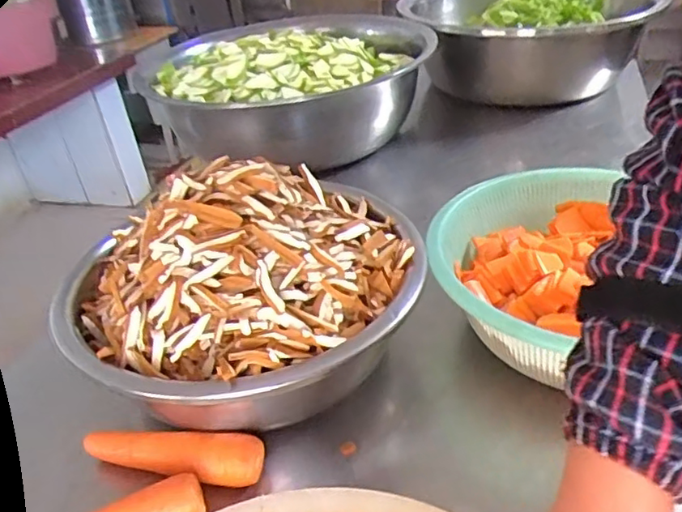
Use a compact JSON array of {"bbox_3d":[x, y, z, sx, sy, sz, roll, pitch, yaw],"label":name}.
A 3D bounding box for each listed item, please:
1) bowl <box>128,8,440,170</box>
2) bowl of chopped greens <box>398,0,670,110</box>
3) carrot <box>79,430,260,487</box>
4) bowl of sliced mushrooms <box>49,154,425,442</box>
[{"bbox_3d":[-0.083,-0.321,1.192,0.533,0.199,0.546,-8,33,-4],"label":"bowl"},{"bbox_3d":[0.407,-0.489,1.388,0.503,0.197,0.486,-4,33,3],"label":"bowl of chopped greens"},{"bbox_3d":[-0.157,0.177,0.560,0.176,0.033,0.038,3,34,14],"label":"carrot"},{"bbox_3d":[-0.097,0.023,0.636,0.361,0.222,0.337,-4,33,3],"label":"bowl of sliced mushrooms"}]

